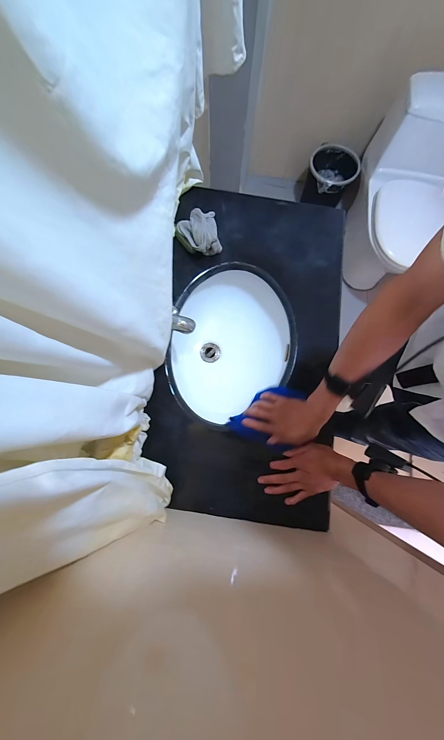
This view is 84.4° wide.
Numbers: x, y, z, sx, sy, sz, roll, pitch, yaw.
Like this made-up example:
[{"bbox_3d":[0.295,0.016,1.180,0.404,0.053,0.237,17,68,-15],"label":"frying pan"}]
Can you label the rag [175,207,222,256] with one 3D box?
[{"bbox_3d":[-0.060,-0.352,0.629,0.108,0.053,0.120,-12,78,-5],"label":"rag"}]

